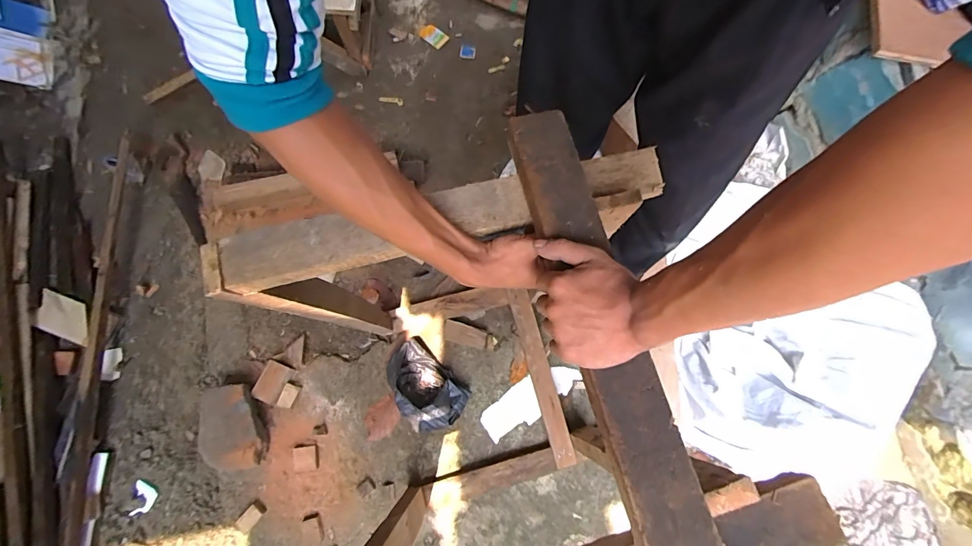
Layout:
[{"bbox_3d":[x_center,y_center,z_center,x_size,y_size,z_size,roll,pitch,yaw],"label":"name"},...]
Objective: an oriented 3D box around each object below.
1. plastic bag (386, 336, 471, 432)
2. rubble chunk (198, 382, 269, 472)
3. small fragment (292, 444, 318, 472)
[{"bbox_3d":[-0.162,0.283,1.021,0.149,0.080,0.233,-43,80,-10],"label":"plastic bag"},{"bbox_3d":[-0.605,0.370,0.982,0.130,0.102,0.195,-7,77,-2],"label":"rubble chunk"},{"bbox_3d":[-0.435,0.447,0.990,0.060,0.031,0.061,-4,76,-1],"label":"small fragment"}]

